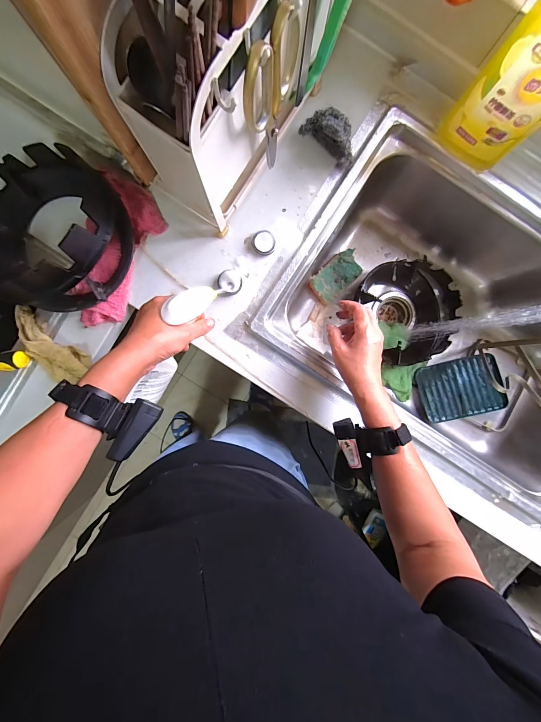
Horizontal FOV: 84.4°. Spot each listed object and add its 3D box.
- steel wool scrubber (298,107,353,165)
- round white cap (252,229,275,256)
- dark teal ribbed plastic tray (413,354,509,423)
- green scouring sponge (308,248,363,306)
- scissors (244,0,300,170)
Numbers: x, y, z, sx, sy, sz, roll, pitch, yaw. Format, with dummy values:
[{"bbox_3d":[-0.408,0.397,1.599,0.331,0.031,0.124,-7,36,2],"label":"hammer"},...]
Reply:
[{"bbox_3d":[0.099,-0.363,0.475,0.097,0.054,0.047,39,90,-2],"label":"steel wool scrubber"},{"bbox_3d":[-0.011,-0.199,0.504,0.038,0.014,0.038,0,92,-2],"label":"round white cap"},{"bbox_3d":[0.437,0.064,0.689,0.173,0.019,0.129,-14,85,11],"label":"dark teal ribbed plastic tray"},{"bbox_3d":[0.150,-0.193,0.678,0.124,0.032,0.073,-44,92,1],"label":"green scouring sponge"},{"bbox_3d":[0.000,-0.302,0.358,0.022,0.188,0.094,25,92,-2],"label":"scissors"}]

